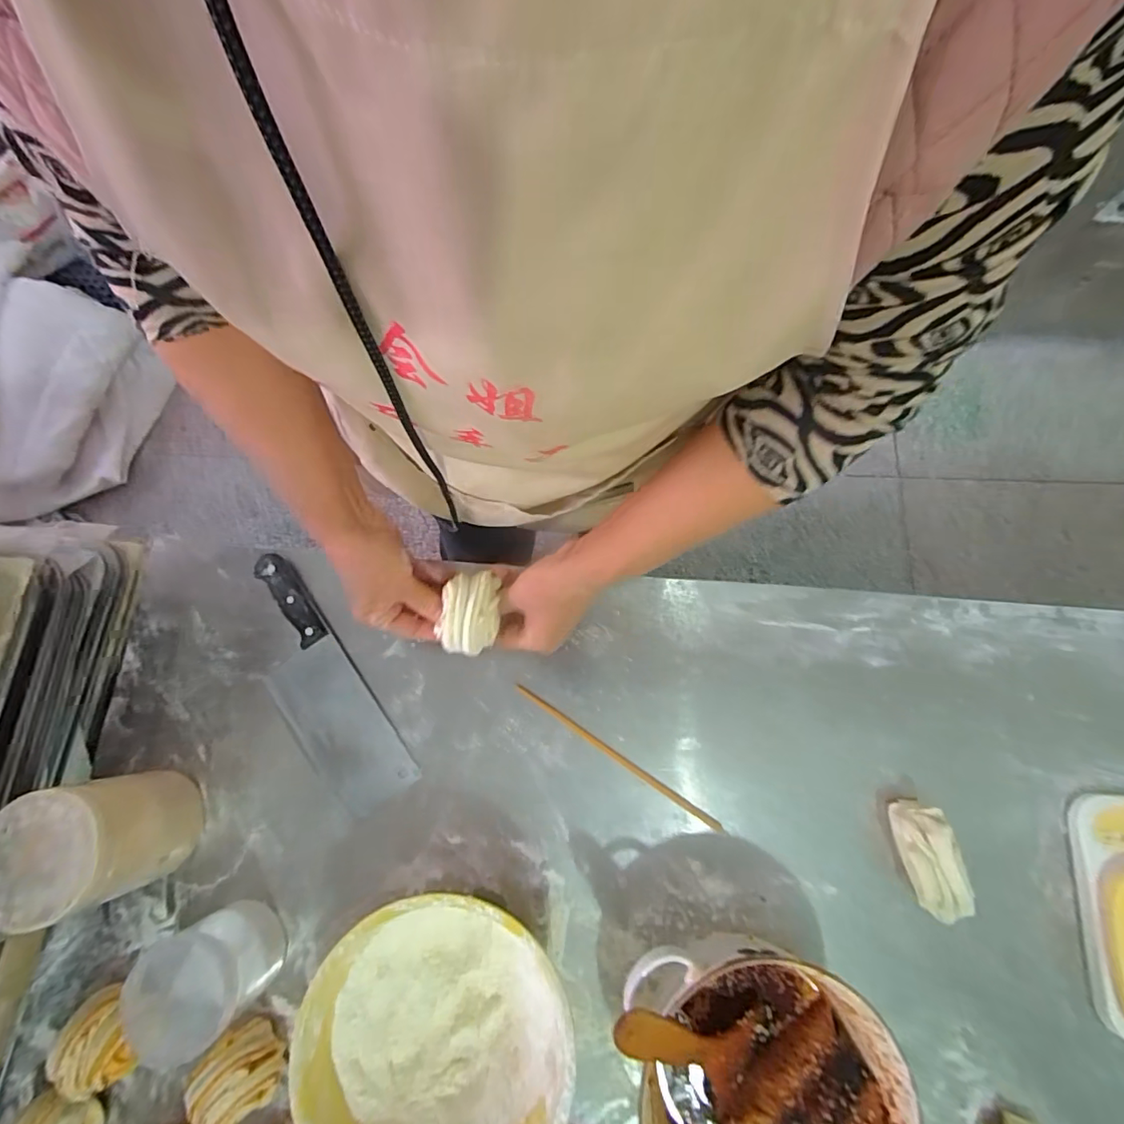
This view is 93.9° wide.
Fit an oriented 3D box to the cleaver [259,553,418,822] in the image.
[{"bbox_3d":[-0.252,0.125,0.533,0.087,0.024,0.270,-34,78,-7],"label":"cleaver"}]

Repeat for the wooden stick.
[{"bbox_3d":[0.054,0.192,0.521,0.236,0.004,0.008,33,78,9],"label":"wooden stick"}]

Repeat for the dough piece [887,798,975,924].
[{"bbox_3d":[0.330,0.271,0.475,0.045,0.041,0.096,-13,76,-2],"label":"dough piece"}]

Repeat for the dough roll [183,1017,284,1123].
[{"bbox_3d":[-0.272,0.430,0.443,0.057,0.053,0.059,0,76,1],"label":"dough roll"}]

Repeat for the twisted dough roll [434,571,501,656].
[{"bbox_3d":[-0.082,0.044,0.453,0.050,0.031,0.066,2,76,1],"label":"twisted dough roll"}]

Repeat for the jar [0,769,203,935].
[{"bbox_3d":[-0.397,0.239,0.454,0.099,0.128,0.090,0,76,1],"label":"jar"}]

